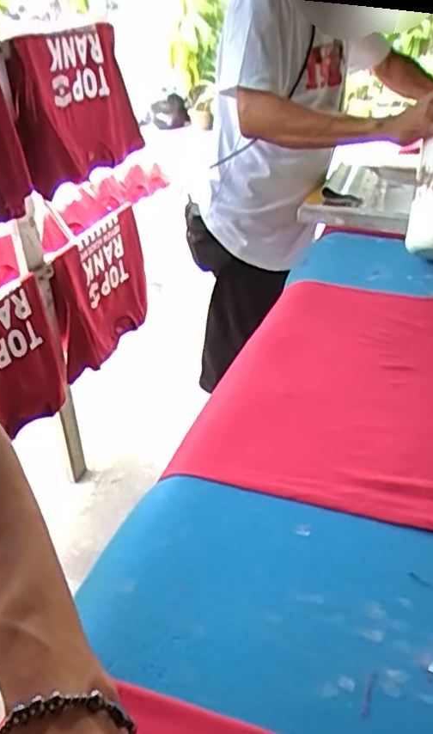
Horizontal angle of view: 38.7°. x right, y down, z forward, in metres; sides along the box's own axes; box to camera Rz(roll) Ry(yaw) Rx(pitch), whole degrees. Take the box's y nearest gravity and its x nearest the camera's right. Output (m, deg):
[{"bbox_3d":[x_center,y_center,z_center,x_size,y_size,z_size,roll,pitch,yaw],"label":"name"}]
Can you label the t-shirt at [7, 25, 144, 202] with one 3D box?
[{"bbox_3d":[-0.342,-0.660,1.563,0.097,0.316,0.491,9,33,16],"label":"t-shirt"}]

